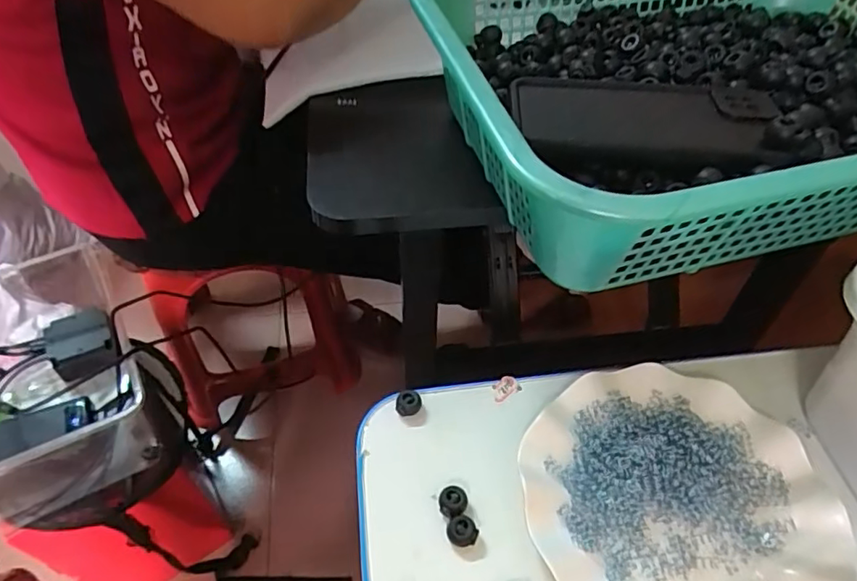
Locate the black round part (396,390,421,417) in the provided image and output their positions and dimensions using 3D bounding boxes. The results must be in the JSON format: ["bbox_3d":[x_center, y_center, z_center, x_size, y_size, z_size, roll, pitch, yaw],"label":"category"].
[{"bbox_3d":[-0.014,0.081,0.406,0.018,0.015,0.014,1,49,1],"label":"black round part"}]

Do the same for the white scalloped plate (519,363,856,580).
[{"bbox_3d":[0.153,0.130,0.353,0.179,0.022,0.177,0,49,0],"label":"white scalloped plate"}]

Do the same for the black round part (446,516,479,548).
[{"bbox_3d":[0.021,0.147,0.349,0.019,0.011,0.017,1,49,1],"label":"black round part"}]

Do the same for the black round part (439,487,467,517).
[{"bbox_3d":[0.016,0.134,0.360,0.017,0.010,0.018,0,49,0],"label":"black round part"}]

